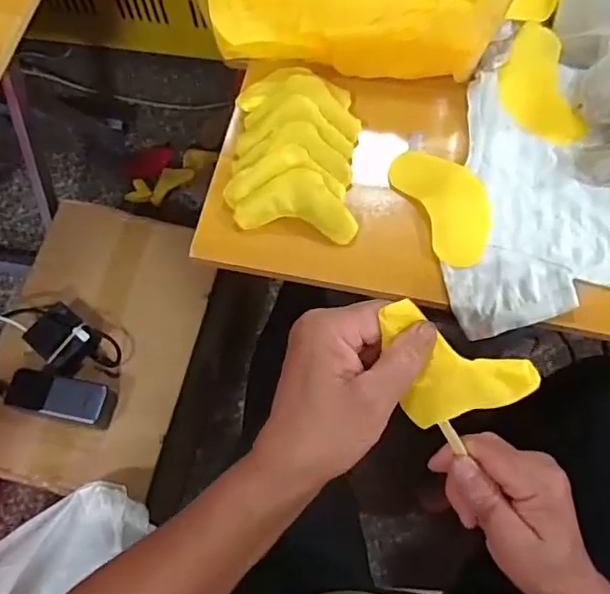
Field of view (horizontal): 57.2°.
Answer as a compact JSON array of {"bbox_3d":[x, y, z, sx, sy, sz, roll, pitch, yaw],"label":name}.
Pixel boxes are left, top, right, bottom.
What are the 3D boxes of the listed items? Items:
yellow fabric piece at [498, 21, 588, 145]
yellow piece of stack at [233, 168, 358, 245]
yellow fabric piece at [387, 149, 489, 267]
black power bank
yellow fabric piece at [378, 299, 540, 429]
[{"bbox_3d":[0.227,-0.203,0.548,0.062,0.010,0.120,-17,87,16],"label":"yellow fabric piece"},{"bbox_3d":[-0.005,-0.083,0.497,0.105,0.022,0.054,13,69,6],"label":"yellow piece of stack"},{"bbox_3d":[0.130,-0.086,0.501,0.066,0.018,0.114,-25,70,-9],"label":"yellow fabric piece"},{"bbox_3d":[-0.330,0.133,0.745,0.137,0.040,0.054,12,69,5],"label":"black power bank"},{"bbox_3d":[0.075,0.044,0.304,0.097,0.016,0.057,24,111,-14],"label":"yellow fabric piece"}]

